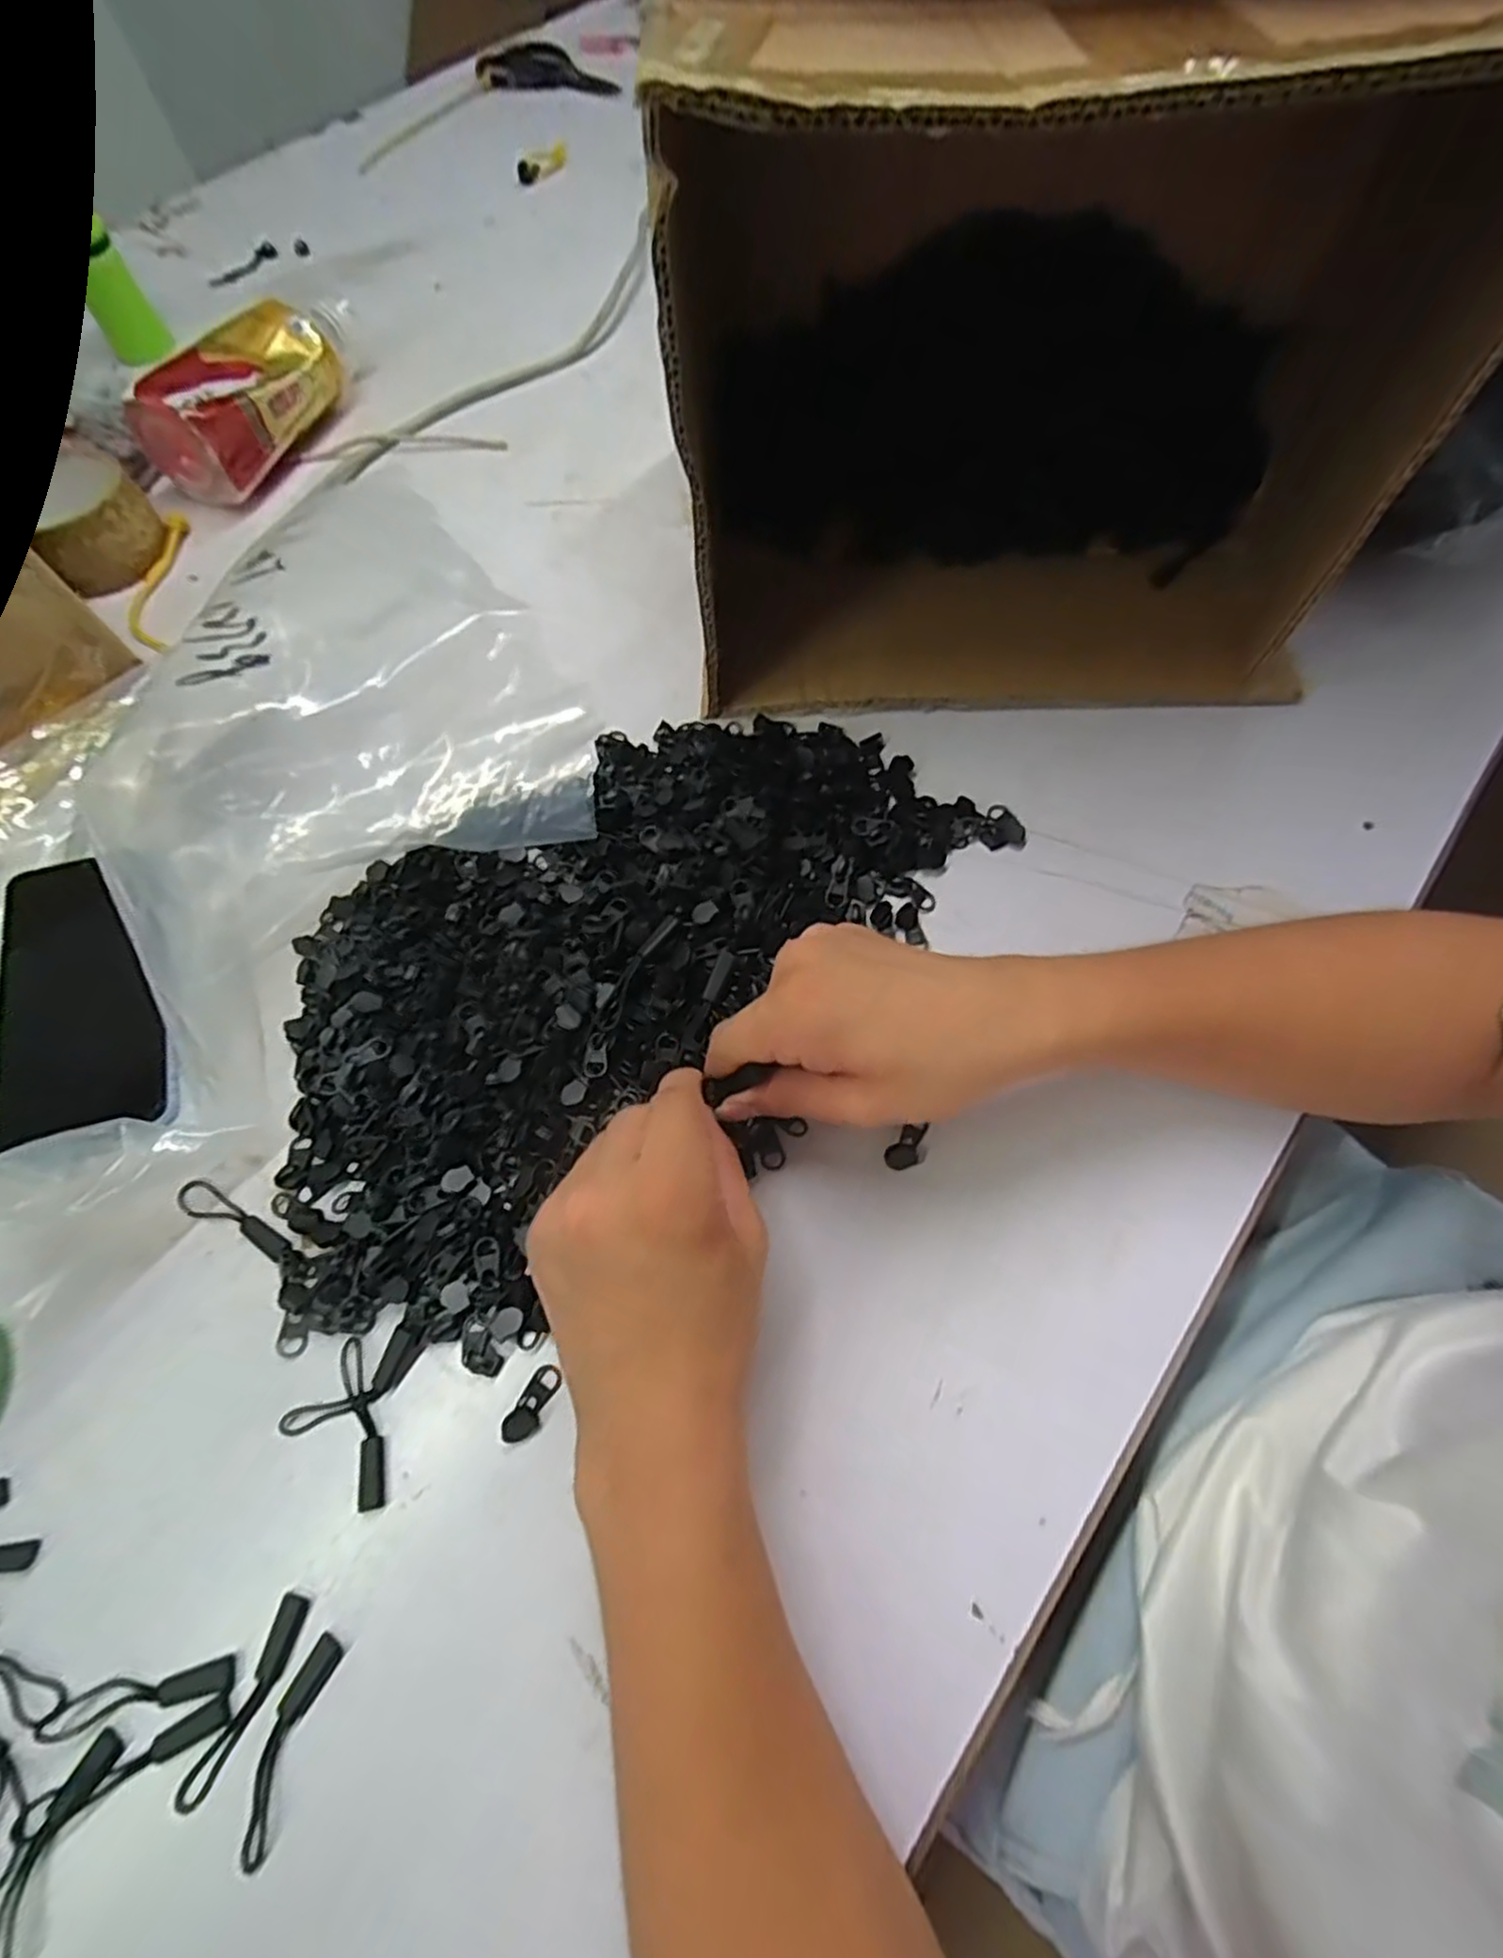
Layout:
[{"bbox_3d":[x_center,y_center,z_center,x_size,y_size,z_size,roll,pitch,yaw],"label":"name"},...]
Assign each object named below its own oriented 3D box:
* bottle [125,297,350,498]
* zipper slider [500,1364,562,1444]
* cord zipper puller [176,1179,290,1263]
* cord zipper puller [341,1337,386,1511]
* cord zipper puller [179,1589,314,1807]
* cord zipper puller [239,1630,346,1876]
[{"bbox_3d":[-0.340,-0.418,0.526,0.062,0.065,0.179,30,70,14],"label":"bottle"},{"bbox_3d":[-0.085,0.166,0.289,0.012,0.004,0.028,25,57,12],"label":"zipper slider"},{"bbox_3d":[-0.227,0.105,0.325,0.062,0.004,0.014,21,68,11],"label":"cord zipper puller"},{"bbox_3d":[-0.152,0.172,0.289,0.009,0.004,0.061,-22,67,-8],"label":"cord zipper puller"},{"bbox_3d":[-0.174,0.248,0.255,0.012,0.004,0.061,21,68,11],"label":"cord zipper puller"},{"bbox_3d":[-0.156,0.256,0.249,0.014,0.004,0.058,12,67,7],"label":"cord zipper puller"}]

